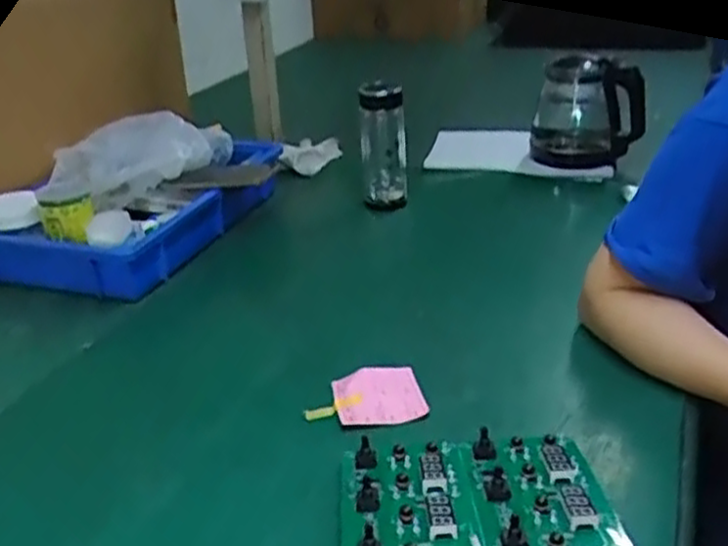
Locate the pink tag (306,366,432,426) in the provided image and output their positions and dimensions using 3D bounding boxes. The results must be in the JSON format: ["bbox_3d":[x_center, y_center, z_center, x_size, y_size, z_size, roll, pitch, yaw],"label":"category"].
[{"bbox_3d":[0.001,0.120,0.743,0.110,0.013,0.082,-7,27,-6],"label":"pink tag"}]

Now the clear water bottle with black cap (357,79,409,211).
[{"bbox_3d":[0.029,-0.198,1.173,0.069,0.179,0.059,-2,27,3],"label":"clear water bottle with black cap"}]

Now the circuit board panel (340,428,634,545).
[{"bbox_3d":[0.082,0.175,0.596,0.200,0.035,0.163,-4,27,-1],"label":"circuit board panel"}]

